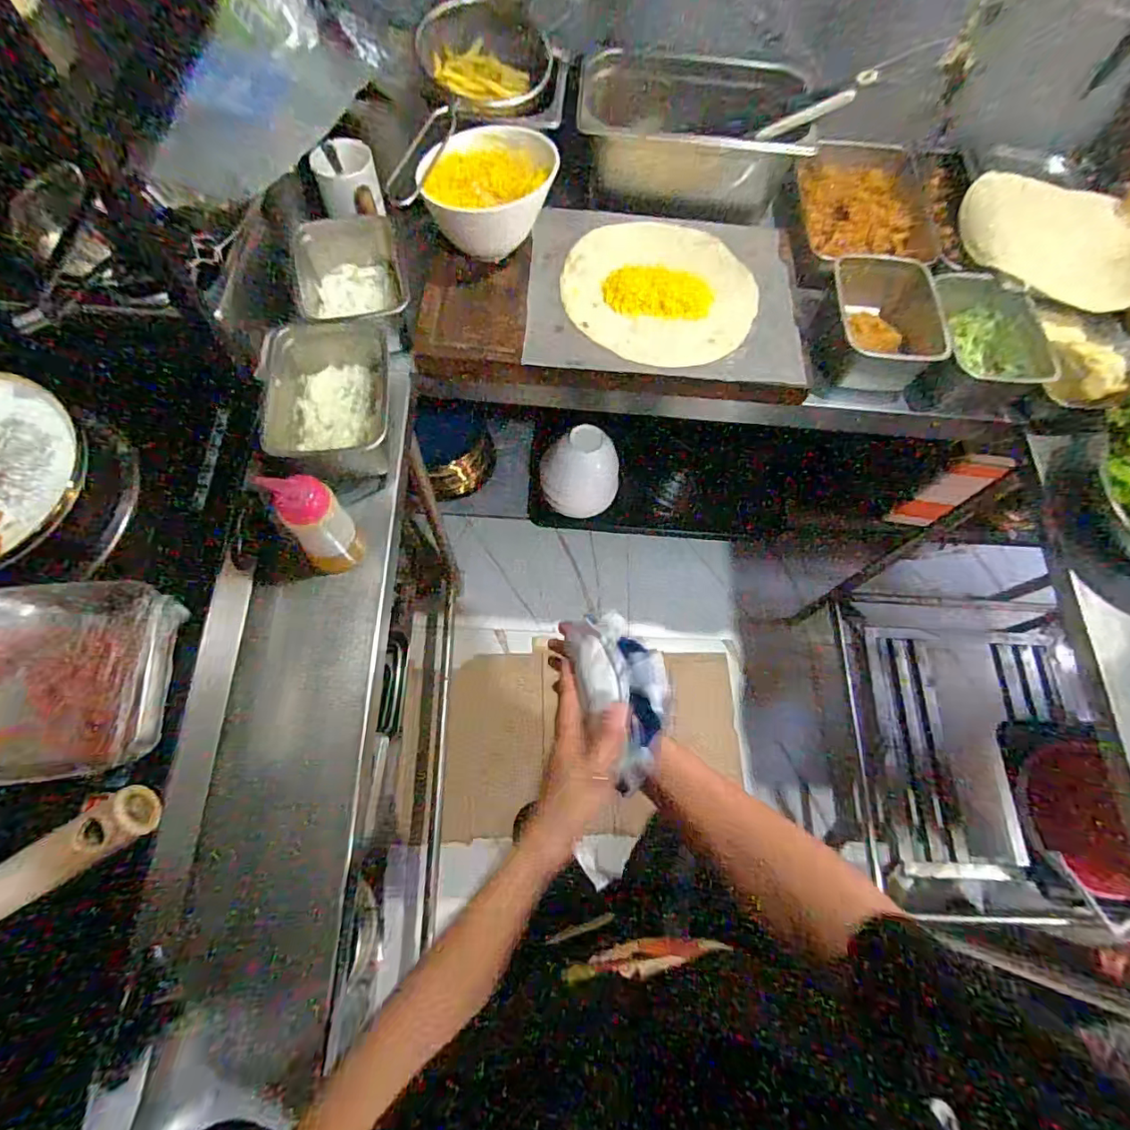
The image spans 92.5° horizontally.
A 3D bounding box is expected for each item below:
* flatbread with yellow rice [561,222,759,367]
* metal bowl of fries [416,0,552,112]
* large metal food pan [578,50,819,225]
[{"bbox_3d":[0.132,-0.368,0.733,0.257,0.018,0.242,-6,68,-5],"label":"flatbread with yellow rice"},{"bbox_3d":[-0.102,-0.675,0.719,0.155,0.057,0.159,1,68,-2],"label":"metal bowl of fries"},{"bbox_3d":[0.180,-0.627,0.795,0.321,0.118,0.179,5,68,-1],"label":"large metal food pan"}]

